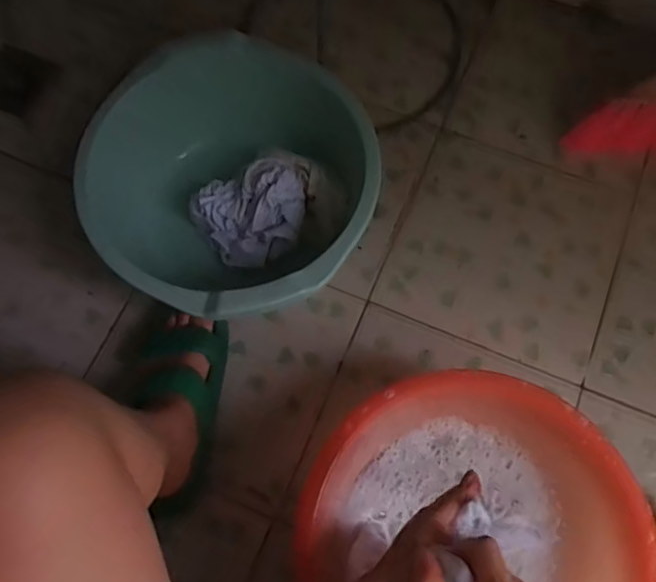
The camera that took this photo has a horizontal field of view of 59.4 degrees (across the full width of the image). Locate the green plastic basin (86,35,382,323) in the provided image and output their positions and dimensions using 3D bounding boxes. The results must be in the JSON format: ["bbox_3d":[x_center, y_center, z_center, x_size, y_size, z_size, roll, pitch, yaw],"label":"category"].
[{"bbox_3d":[-0.104,-0.149,0.768,0.351,0.148,0.390,35,73,11],"label":"green plastic basin"}]

